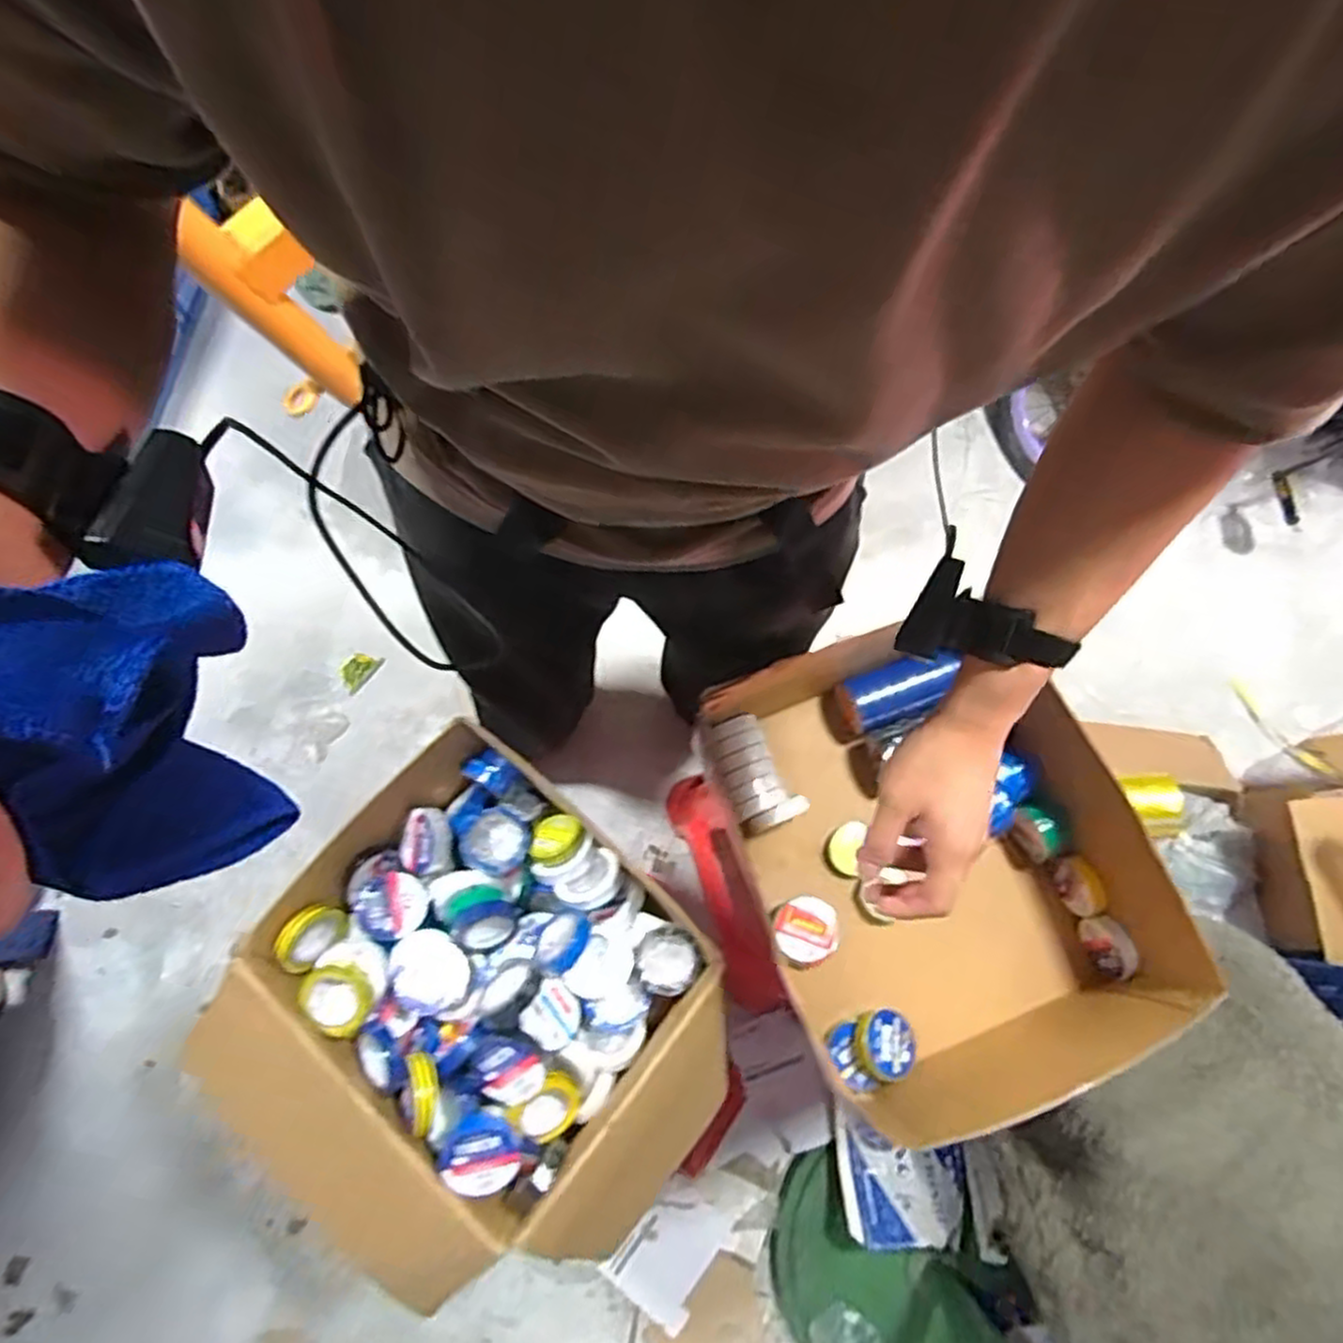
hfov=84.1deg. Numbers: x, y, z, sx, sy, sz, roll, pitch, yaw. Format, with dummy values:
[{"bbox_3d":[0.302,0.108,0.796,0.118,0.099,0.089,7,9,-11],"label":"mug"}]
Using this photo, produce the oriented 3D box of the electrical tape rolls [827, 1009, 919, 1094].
[{"bbox_3d":[0.220,0.410,0.808,0.090,0.028,0.069,-23,75,-8],"label":"electrical tape rolls"}]

